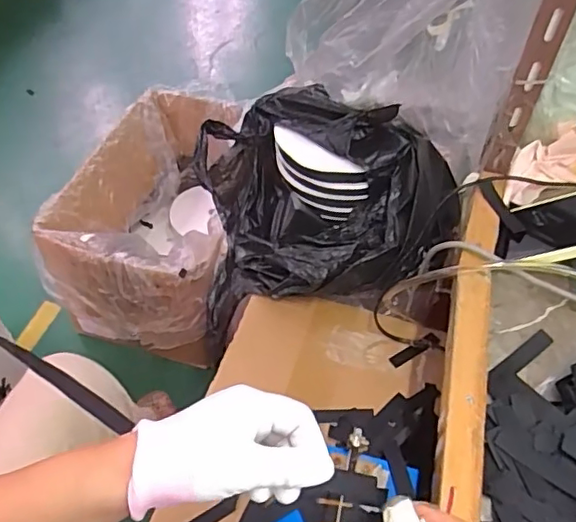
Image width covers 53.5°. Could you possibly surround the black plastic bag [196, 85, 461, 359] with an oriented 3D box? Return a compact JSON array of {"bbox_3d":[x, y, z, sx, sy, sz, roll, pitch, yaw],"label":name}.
[{"bbox_3d":[0.044,-0.098,0.823,0.347,0.176,0.335,-4,51,-6],"label":"black plastic bag"}]

